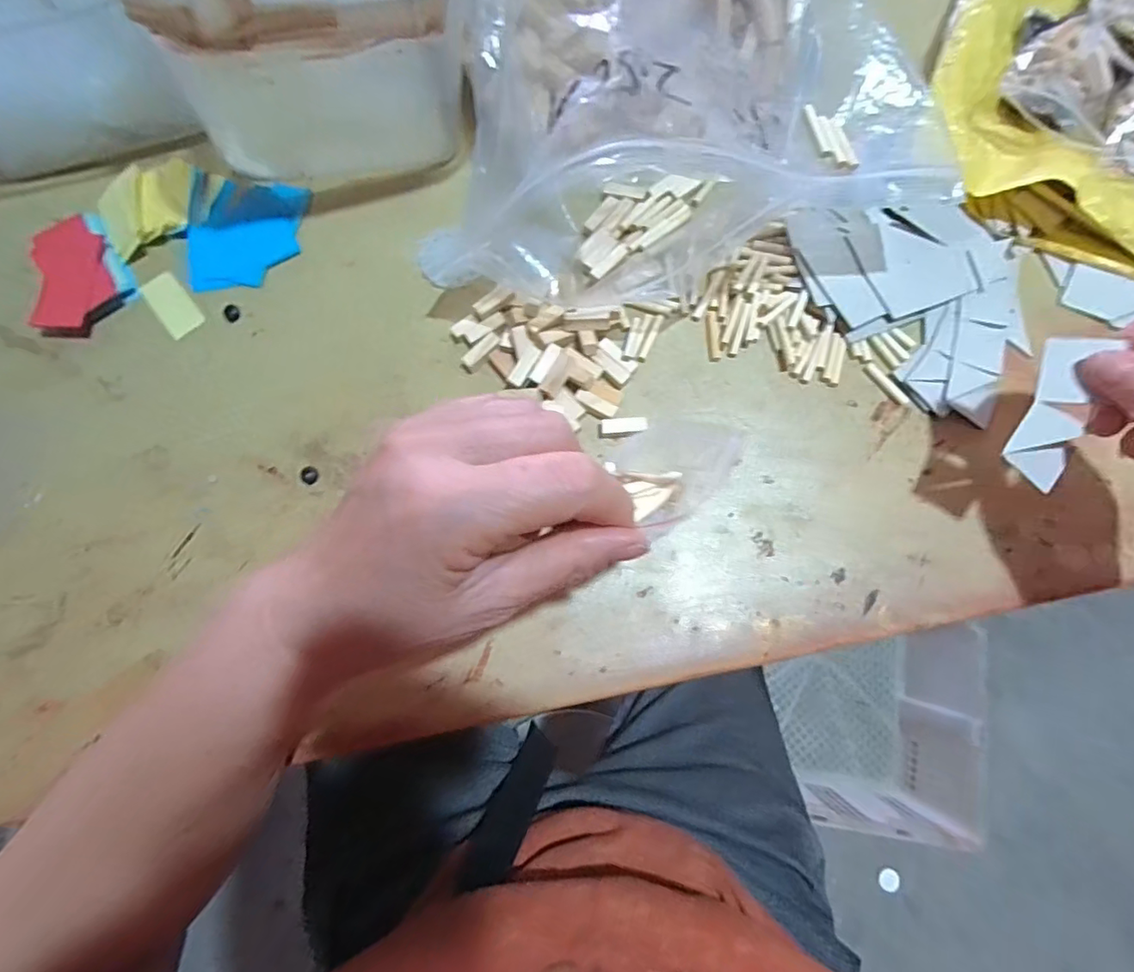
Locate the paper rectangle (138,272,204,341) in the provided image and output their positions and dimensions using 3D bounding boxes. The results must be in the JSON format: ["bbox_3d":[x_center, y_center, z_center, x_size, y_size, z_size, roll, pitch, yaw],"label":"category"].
[{"bbox_3d":[-0.240,-0.110,0.333,0.022,0.004,0.047,-42,81,-8],"label":"paper rectangle"}]

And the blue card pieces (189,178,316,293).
[{"bbox_3d":[-0.202,-0.159,0.347,0.066,0.004,0.079,4,78,1],"label":"blue card pieces"}]

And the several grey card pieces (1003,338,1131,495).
[{"bbox_3d":[0.223,-0.035,0.253,0.029,0.007,0.069,13,95,3],"label":"several grey card pieces"}]

